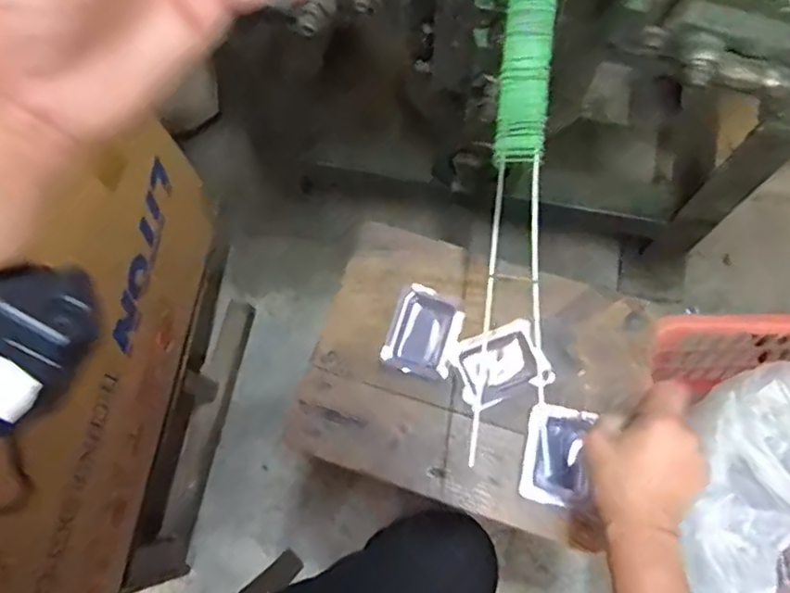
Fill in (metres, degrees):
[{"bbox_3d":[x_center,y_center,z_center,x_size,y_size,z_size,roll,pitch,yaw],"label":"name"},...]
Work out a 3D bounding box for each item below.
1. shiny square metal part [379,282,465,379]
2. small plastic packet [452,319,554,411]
[{"bbox_3d":[0.032,0.036,0.626,0.070,0.009,0.084,22,74,10],"label":"shiny square metal part"},{"bbox_3d":[0.101,0.066,0.606,0.082,0.020,0.066,-25,70,11],"label":"small plastic packet"}]

